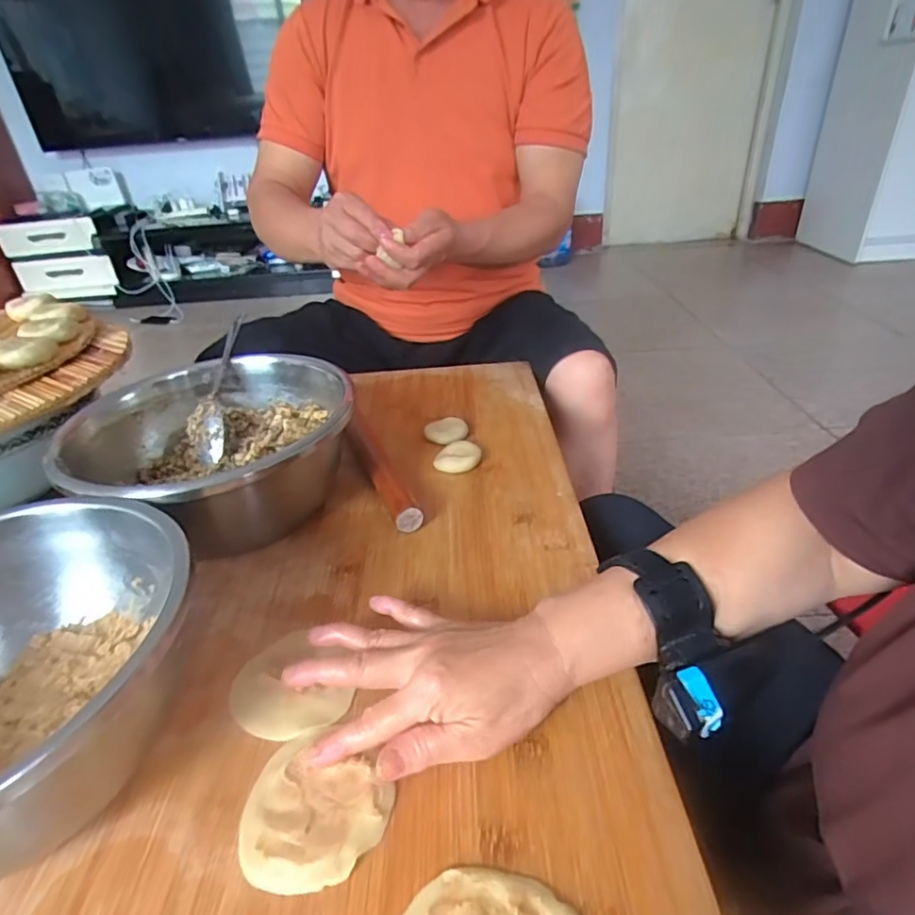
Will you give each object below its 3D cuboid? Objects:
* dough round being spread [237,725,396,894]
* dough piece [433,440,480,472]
[{"bbox_3d":[-0.074,0.184,0.295,0.076,0.007,0.075,-5,31,3],"label":"dough round being spread"},{"bbox_3d":[0.000,-0.002,0.573,0.048,0.012,0.038,-5,32,-3],"label":"dough piece"}]

